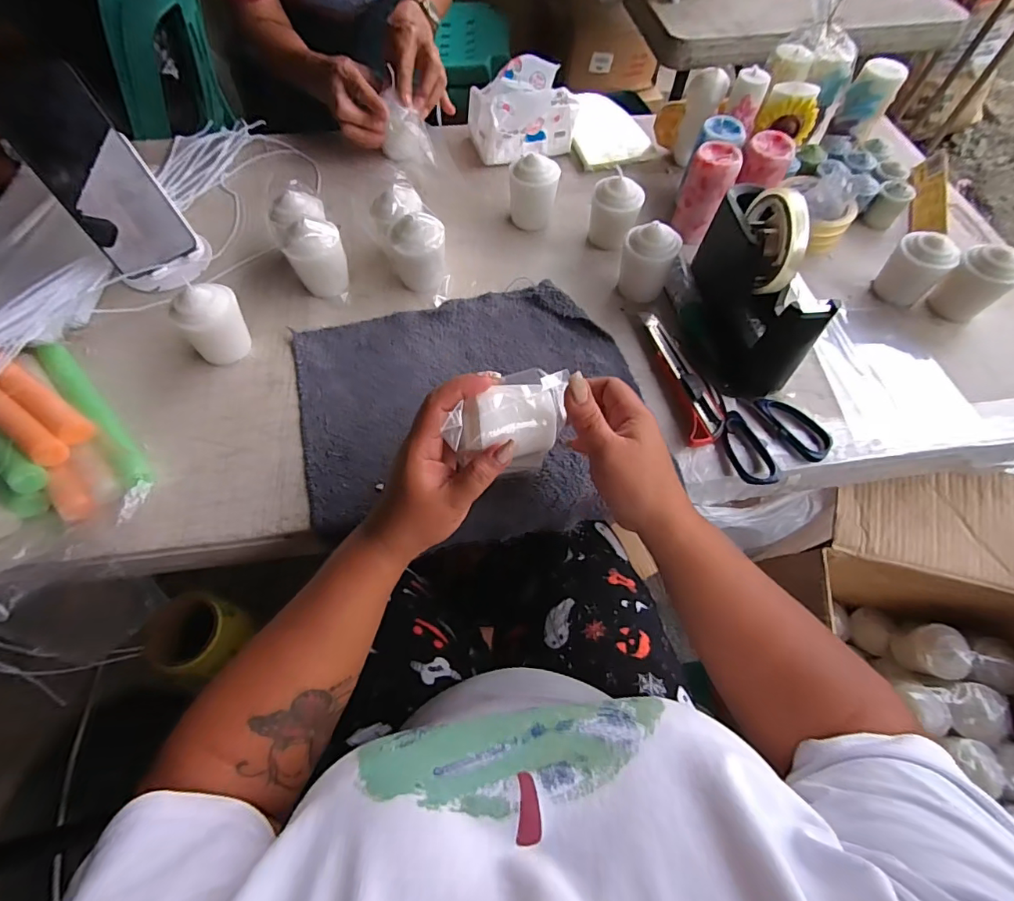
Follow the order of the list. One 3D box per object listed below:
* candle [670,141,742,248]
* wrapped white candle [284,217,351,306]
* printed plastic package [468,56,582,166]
[{"bbox_3d":[0.228,-0.296,0.567,0.048,0.088,0.052,25,64,12],"label":"candle"},{"bbox_3d":[-0.193,-0.193,0.506,0.055,0.076,0.051,-19,64,-11],"label":"wrapped white candle"},{"bbox_3d":[0.021,-0.442,0.640,0.135,0.070,0.095,-19,64,-11],"label":"printed plastic package"}]

